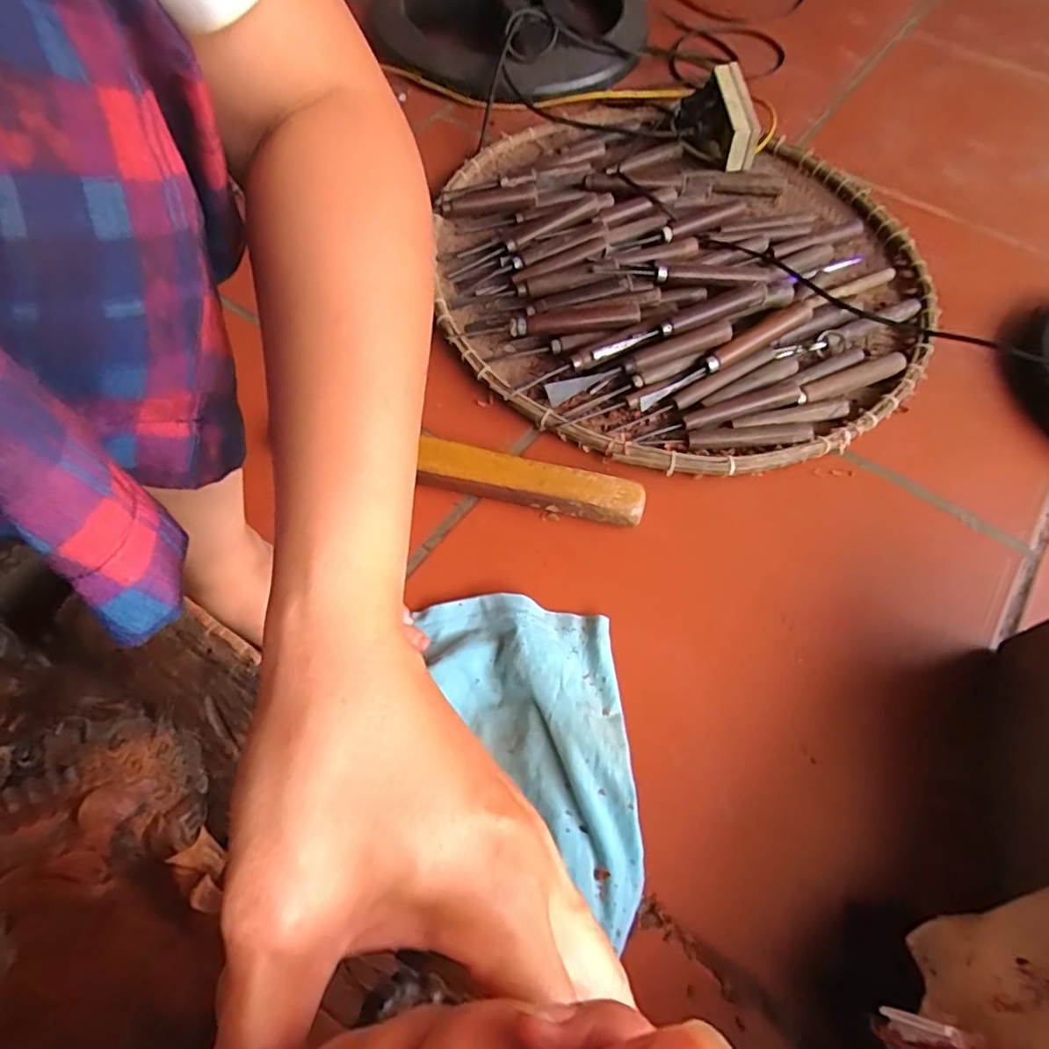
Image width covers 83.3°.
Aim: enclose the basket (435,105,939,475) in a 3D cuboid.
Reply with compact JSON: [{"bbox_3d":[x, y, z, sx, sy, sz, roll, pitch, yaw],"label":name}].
[{"bbox_3d":[0.161,-0.289,0.625,0.513,0.045,0.533,-10,64,-8],"label":"basket"}]

